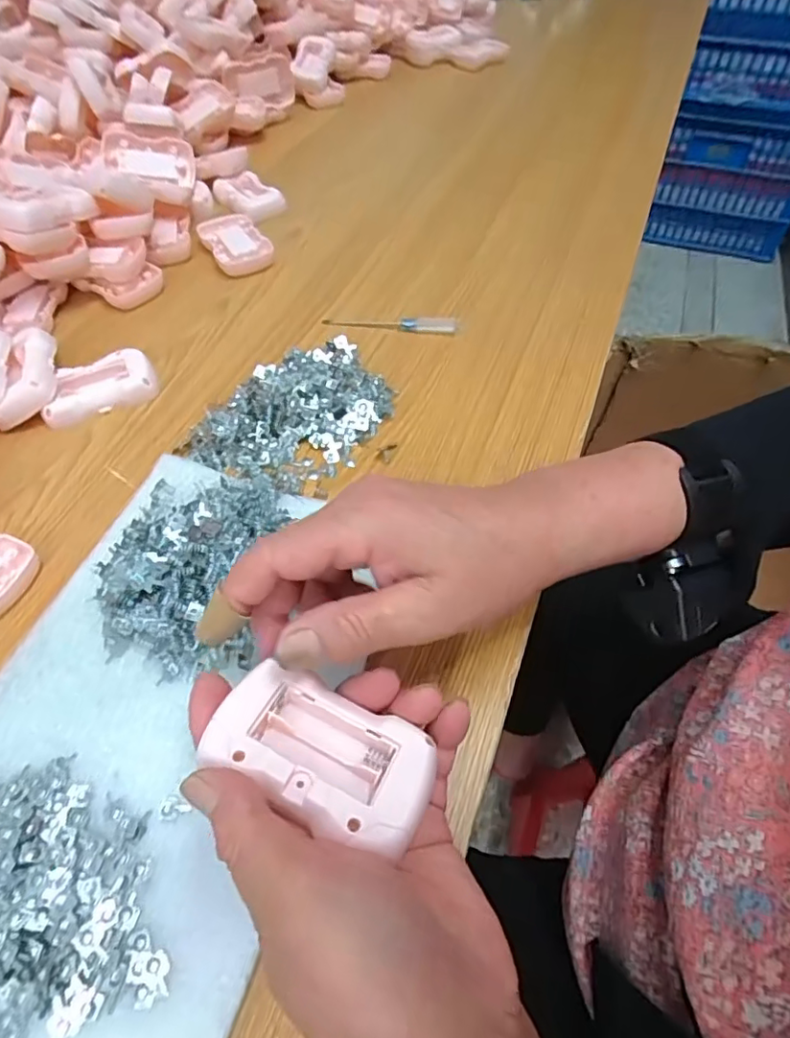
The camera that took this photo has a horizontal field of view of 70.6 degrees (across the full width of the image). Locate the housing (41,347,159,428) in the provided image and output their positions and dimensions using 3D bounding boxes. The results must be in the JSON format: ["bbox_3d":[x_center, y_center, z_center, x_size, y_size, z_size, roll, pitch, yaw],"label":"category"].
[{"bbox_3d":[-0.227,-0.102,0.431,0.080,0.018,0.047,-19,58,-14],"label":"housing"}]

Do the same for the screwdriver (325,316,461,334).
[{"bbox_3d":[-0.004,-0.173,0.483,0.116,0.013,0.011,9,56,5],"label":"screwdriver"}]

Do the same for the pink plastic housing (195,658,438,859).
[{"bbox_3d":[-0.027,0.088,0.213,0.081,0.020,0.045,22,58,13],"label":"pink plastic housing"}]

